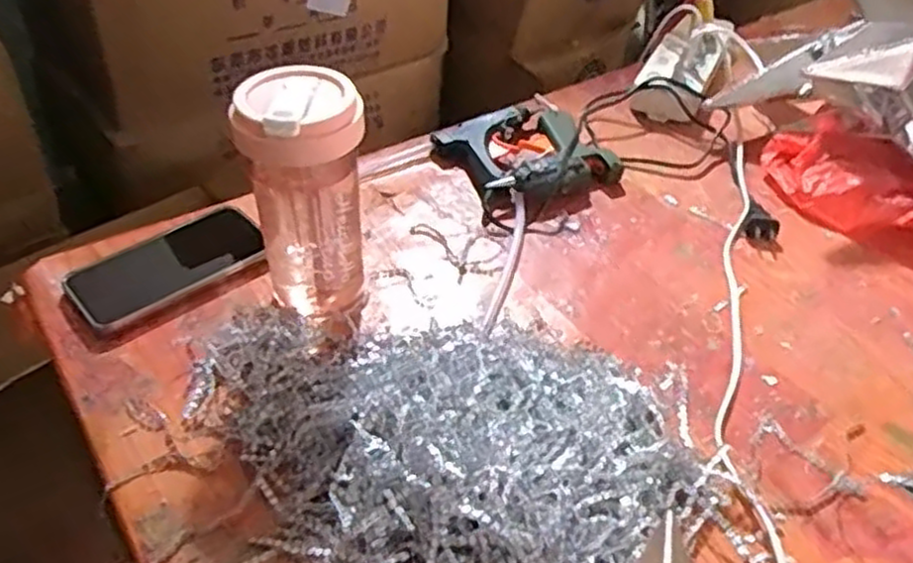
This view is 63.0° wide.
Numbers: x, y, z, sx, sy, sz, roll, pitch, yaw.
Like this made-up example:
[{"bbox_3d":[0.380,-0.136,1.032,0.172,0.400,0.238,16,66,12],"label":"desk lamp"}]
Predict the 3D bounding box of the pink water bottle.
[{"bbox_3d":[-0.104,-0.050,0.524,0.076,0.177,0.093,-8,43,-11],"label":"pink water bottle"}]

